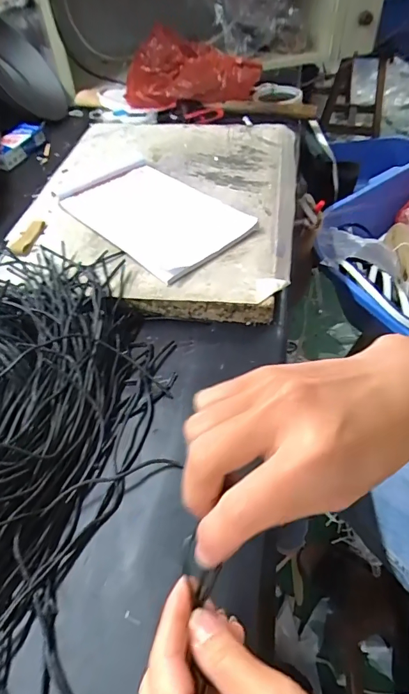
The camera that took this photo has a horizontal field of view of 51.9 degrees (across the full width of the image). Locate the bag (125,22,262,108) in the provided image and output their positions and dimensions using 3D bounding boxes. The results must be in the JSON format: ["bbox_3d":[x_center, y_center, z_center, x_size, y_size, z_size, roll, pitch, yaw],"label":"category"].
[{"bbox_3d":[-0.024,-0.515,0.782,0.236,0.067,0.251,-6,49,-2],"label":"bag"}]

